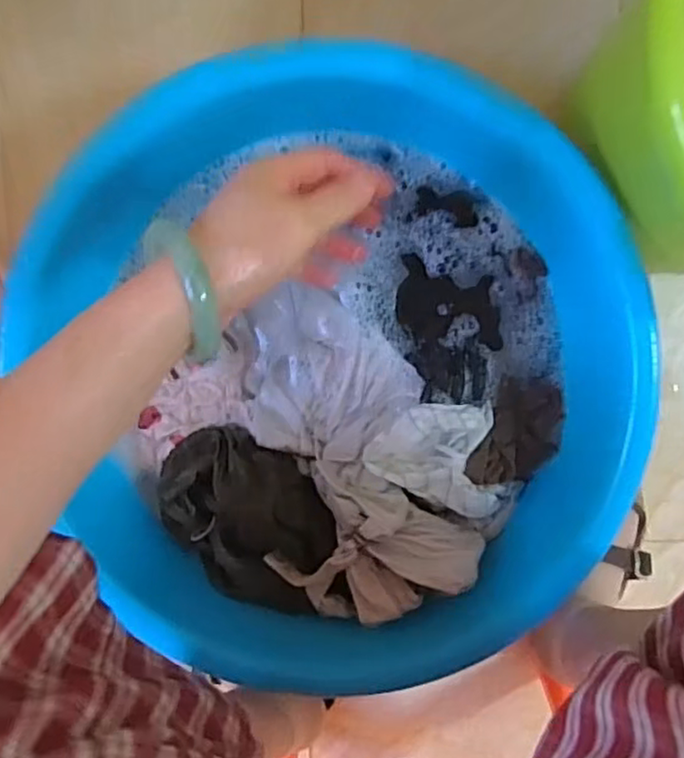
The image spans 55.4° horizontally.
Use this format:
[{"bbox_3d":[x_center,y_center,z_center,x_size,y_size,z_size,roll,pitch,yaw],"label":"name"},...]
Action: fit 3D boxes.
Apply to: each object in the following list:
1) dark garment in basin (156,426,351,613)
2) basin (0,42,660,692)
[{"bbox_3d":[-0.080,0.128,0.577,0.128,0.055,0.184,-41,92,4],"label":"dark garment in basin"},{"bbox_3d":[-0.021,-0.021,0.563,0.478,0.132,0.540,-31,93,3],"label":"basin"}]

